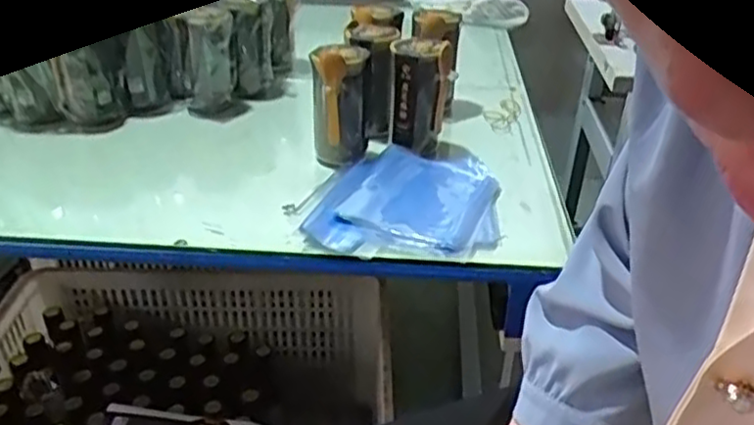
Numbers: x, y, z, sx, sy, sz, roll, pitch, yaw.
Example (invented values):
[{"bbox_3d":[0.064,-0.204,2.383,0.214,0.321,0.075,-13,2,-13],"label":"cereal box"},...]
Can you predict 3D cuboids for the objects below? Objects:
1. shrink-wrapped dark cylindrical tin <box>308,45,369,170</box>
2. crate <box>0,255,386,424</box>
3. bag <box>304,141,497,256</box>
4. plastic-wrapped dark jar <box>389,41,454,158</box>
[{"bbox_3d":[-0.044,-0.128,0.831,0.062,0.133,0.078,3,30,1],"label":"shrink-wrapped dark cylindrical tin"},{"bbox_3d":[-0.303,0.338,1.101,0.613,0.285,0.425,1,30,-3],"label":"crate"},{"bbox_3d":[0.036,-0.014,0.765,0.194,0.022,0.211,9,30,11],"label":"bag"},{"bbox_3d":[0.051,-0.143,0.861,0.072,0.132,0.055,6,30,6],"label":"plastic-wrapped dark jar"}]

